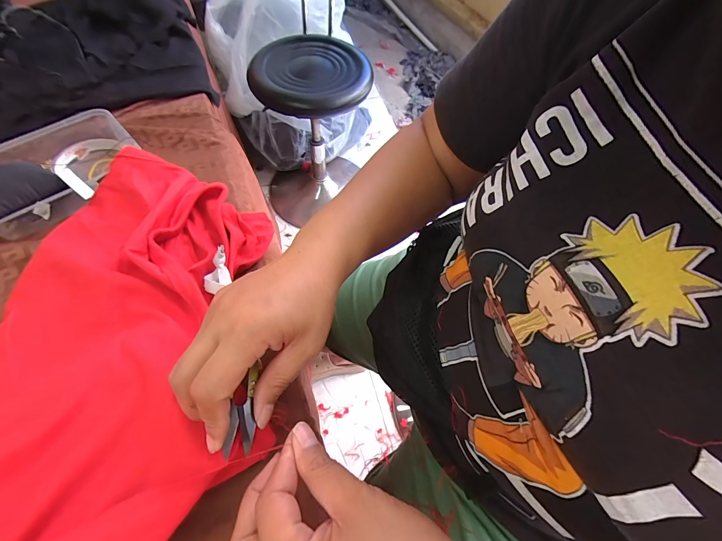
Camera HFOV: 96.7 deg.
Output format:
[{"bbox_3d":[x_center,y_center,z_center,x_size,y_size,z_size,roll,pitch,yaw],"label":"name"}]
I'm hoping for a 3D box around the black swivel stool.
[{"bbox_3d":[-0.167,-0.443,1.092,0.352,0.492,0.342,-7,62,-6],"label":"black swivel stool"}]

